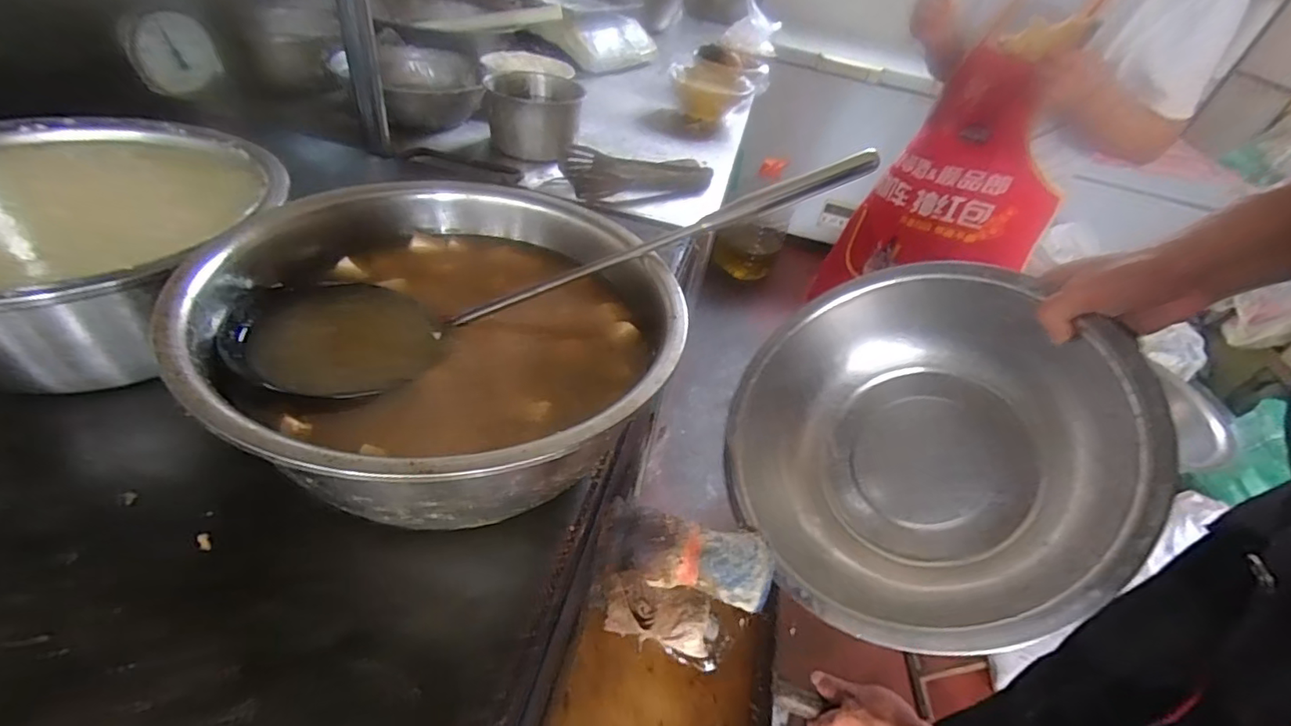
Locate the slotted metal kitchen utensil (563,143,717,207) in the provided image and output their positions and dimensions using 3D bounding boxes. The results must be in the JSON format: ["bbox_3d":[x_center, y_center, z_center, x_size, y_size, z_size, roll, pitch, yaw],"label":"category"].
[{"bbox_3d":[-0.001,-0.270,0.800,0.229,0.044,0.100,-5,43,-19],"label":"slotted metal kitchen utensil"}]

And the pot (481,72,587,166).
[{"bbox_3d":[-0.167,-0.378,0.837,0.146,0.092,0.141,5,35,-3],"label":"pot"}]

